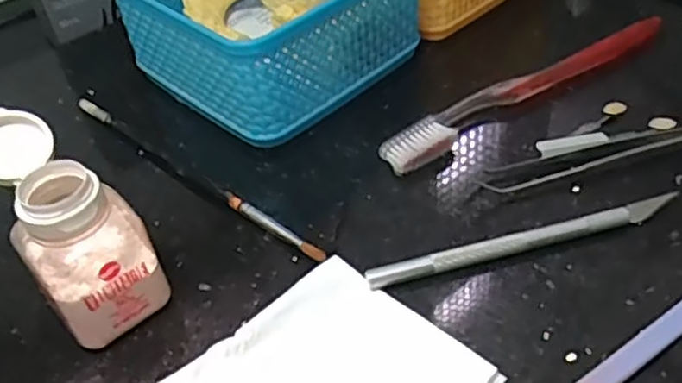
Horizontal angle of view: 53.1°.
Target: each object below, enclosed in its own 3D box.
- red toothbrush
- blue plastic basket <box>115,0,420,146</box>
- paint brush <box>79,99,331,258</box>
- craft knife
[{"bbox_3d":[0.097,-0.056,0.360,0.181,0.014,0.023,-28,48,-20],"label":"red toothbrush"},{"bbox_3d":[-0.039,-0.103,0.387,0.130,0.063,0.131,31,56,32],"label":"blue plastic basket"},{"bbox_3d":[-0.077,-0.009,0.338,0.185,0.006,0.008,30,55,31],"label":"paint brush"},{"bbox_3d":[0.077,0.021,0.286,0.136,0.008,0.008,-13,45,-7],"label":"craft knife"}]

